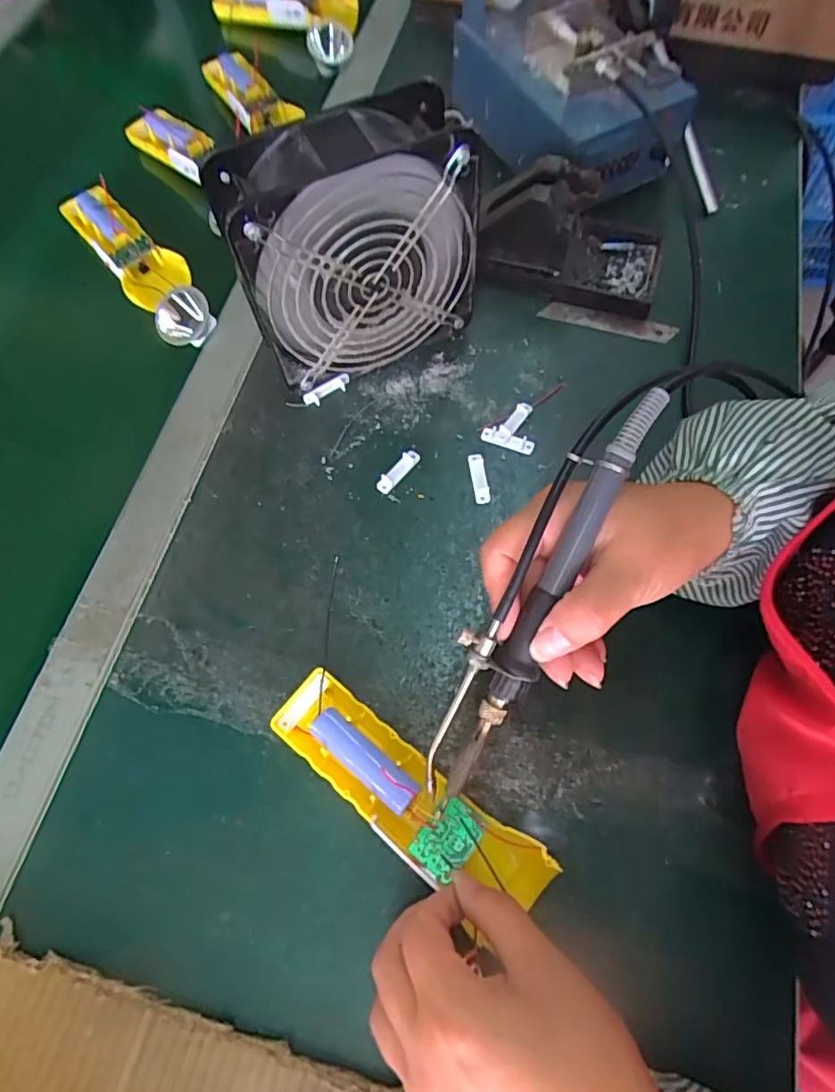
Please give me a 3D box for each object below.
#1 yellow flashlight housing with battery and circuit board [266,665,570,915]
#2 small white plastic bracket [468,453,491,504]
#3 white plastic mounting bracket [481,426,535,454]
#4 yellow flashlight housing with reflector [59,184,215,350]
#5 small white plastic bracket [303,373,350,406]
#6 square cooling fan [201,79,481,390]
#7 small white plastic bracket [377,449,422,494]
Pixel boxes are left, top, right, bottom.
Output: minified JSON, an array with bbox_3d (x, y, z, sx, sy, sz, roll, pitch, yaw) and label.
[{"bbox_3d":[-0.008,0.123,0.291,0.159,0.021,0.044,31,71,20],"label":"yellow flashlight housing with battery and circuit board"},{"bbox_3d":[0.042,-0.047,0.388,0.010,0.005,0.037,-7,66,-1],"label":"small white plastic bracket"},{"bbox_3d":[0.063,-0.074,0.397,0.037,0.005,0.012,15,68,9],"label":"white plastic mounting bracket"},{"bbox_3d":[-0.233,-0.241,0.467,0.049,0.032,0.200,-37,70,-13],"label":"yellow flashlight housing with reflector"},{"bbox_3d":[-0.066,-0.114,0.417,0.036,0.011,0.009,-34,69,-12],"label":"small white plastic bracket"},{"bbox_3d":[-0.039,-0.186,0.369,0.146,0.152,0.060,-25,68,-9],"label":"square cooling fan"},{"bbox_3d":[-0.013,-0.052,0.391,0.011,0.006,0.038,40,73,17],"label":"small white plastic bracket"}]

